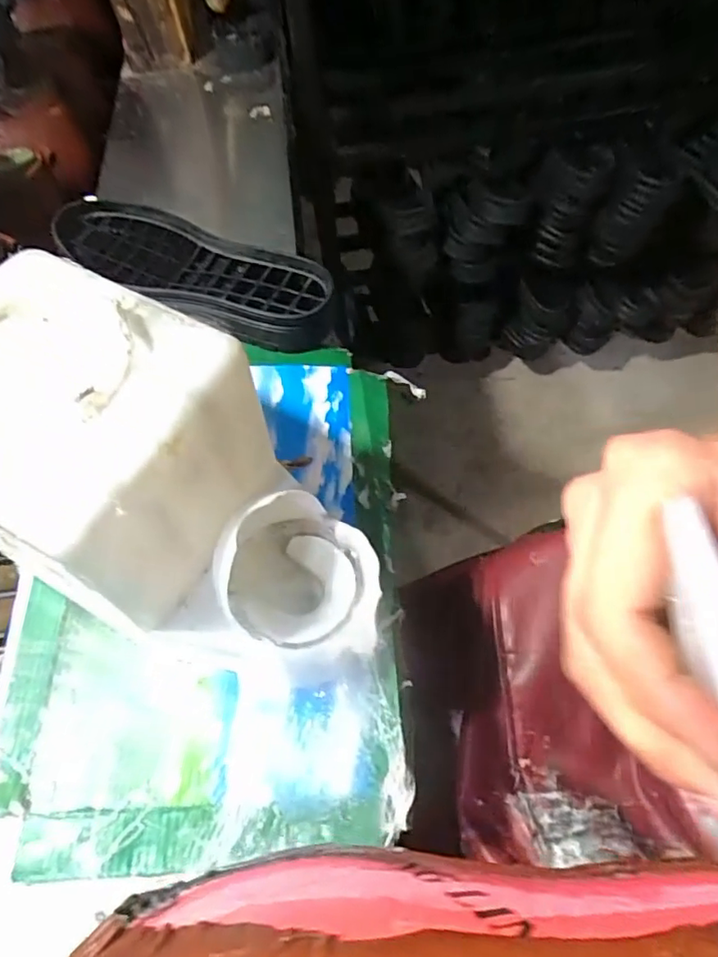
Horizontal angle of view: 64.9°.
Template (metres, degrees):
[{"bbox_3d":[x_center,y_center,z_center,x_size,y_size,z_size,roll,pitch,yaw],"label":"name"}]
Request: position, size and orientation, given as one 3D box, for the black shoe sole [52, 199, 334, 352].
[{"bbox_3d":[-0.154,-0.186,0.500,0.306,0.033,0.107,28,65,14],"label":"black shoe sole"}]

